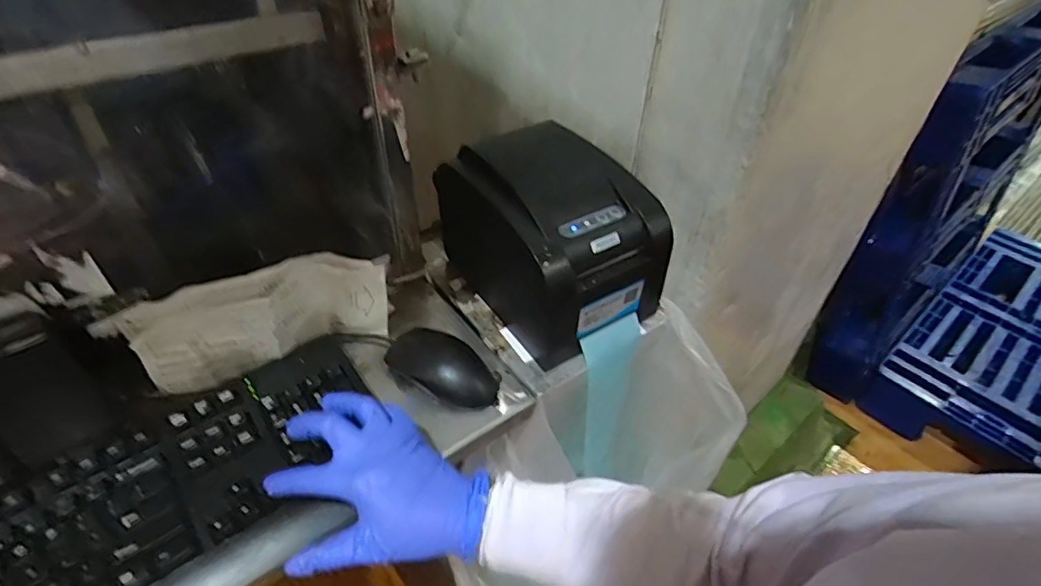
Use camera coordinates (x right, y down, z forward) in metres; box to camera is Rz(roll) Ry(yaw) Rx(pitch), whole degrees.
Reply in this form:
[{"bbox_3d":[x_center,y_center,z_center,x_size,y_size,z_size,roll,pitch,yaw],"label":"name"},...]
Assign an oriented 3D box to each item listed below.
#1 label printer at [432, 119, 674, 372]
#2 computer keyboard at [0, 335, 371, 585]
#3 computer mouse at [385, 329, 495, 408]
[{"bbox_3d":[0.028,-0.060,0.568,0.163,0.162,0.203,-25,50,-26],"label":"label printer"},{"bbox_3d":[-0.306,0.186,0.387,0.437,0.032,0.173,-32,54,-30],"label":"computer keyboard"},{"bbox_3d":[-0.074,0.070,0.528,0.112,0.031,0.063,24,47,20],"label":"computer mouse"}]

